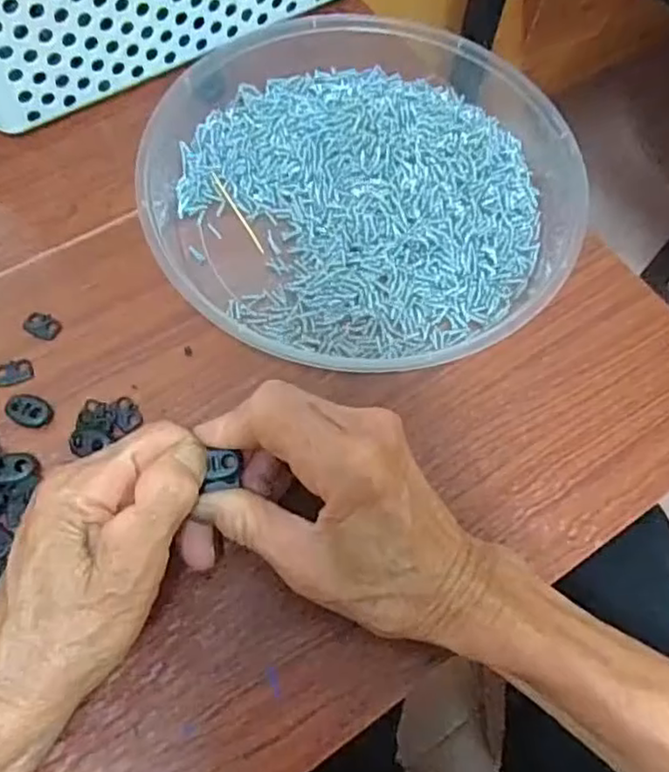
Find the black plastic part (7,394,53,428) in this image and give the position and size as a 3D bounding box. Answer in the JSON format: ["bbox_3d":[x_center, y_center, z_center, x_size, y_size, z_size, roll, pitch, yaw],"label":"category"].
[{"bbox_3d":[-0.150,0.012,0.321,0.021,0.006,0.015,21,66,7],"label":"black plastic part"}]

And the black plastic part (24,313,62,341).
[{"bbox_3d":[-0.154,-0.032,0.345,0.019,0.004,0.014,28,67,10],"label":"black plastic part"}]

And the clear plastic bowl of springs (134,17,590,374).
[{"bbox_3d":[0.019,-0.120,0.376,0.240,0.036,0.227,1,65,-3],"label":"clear plastic bowl of springs"}]

